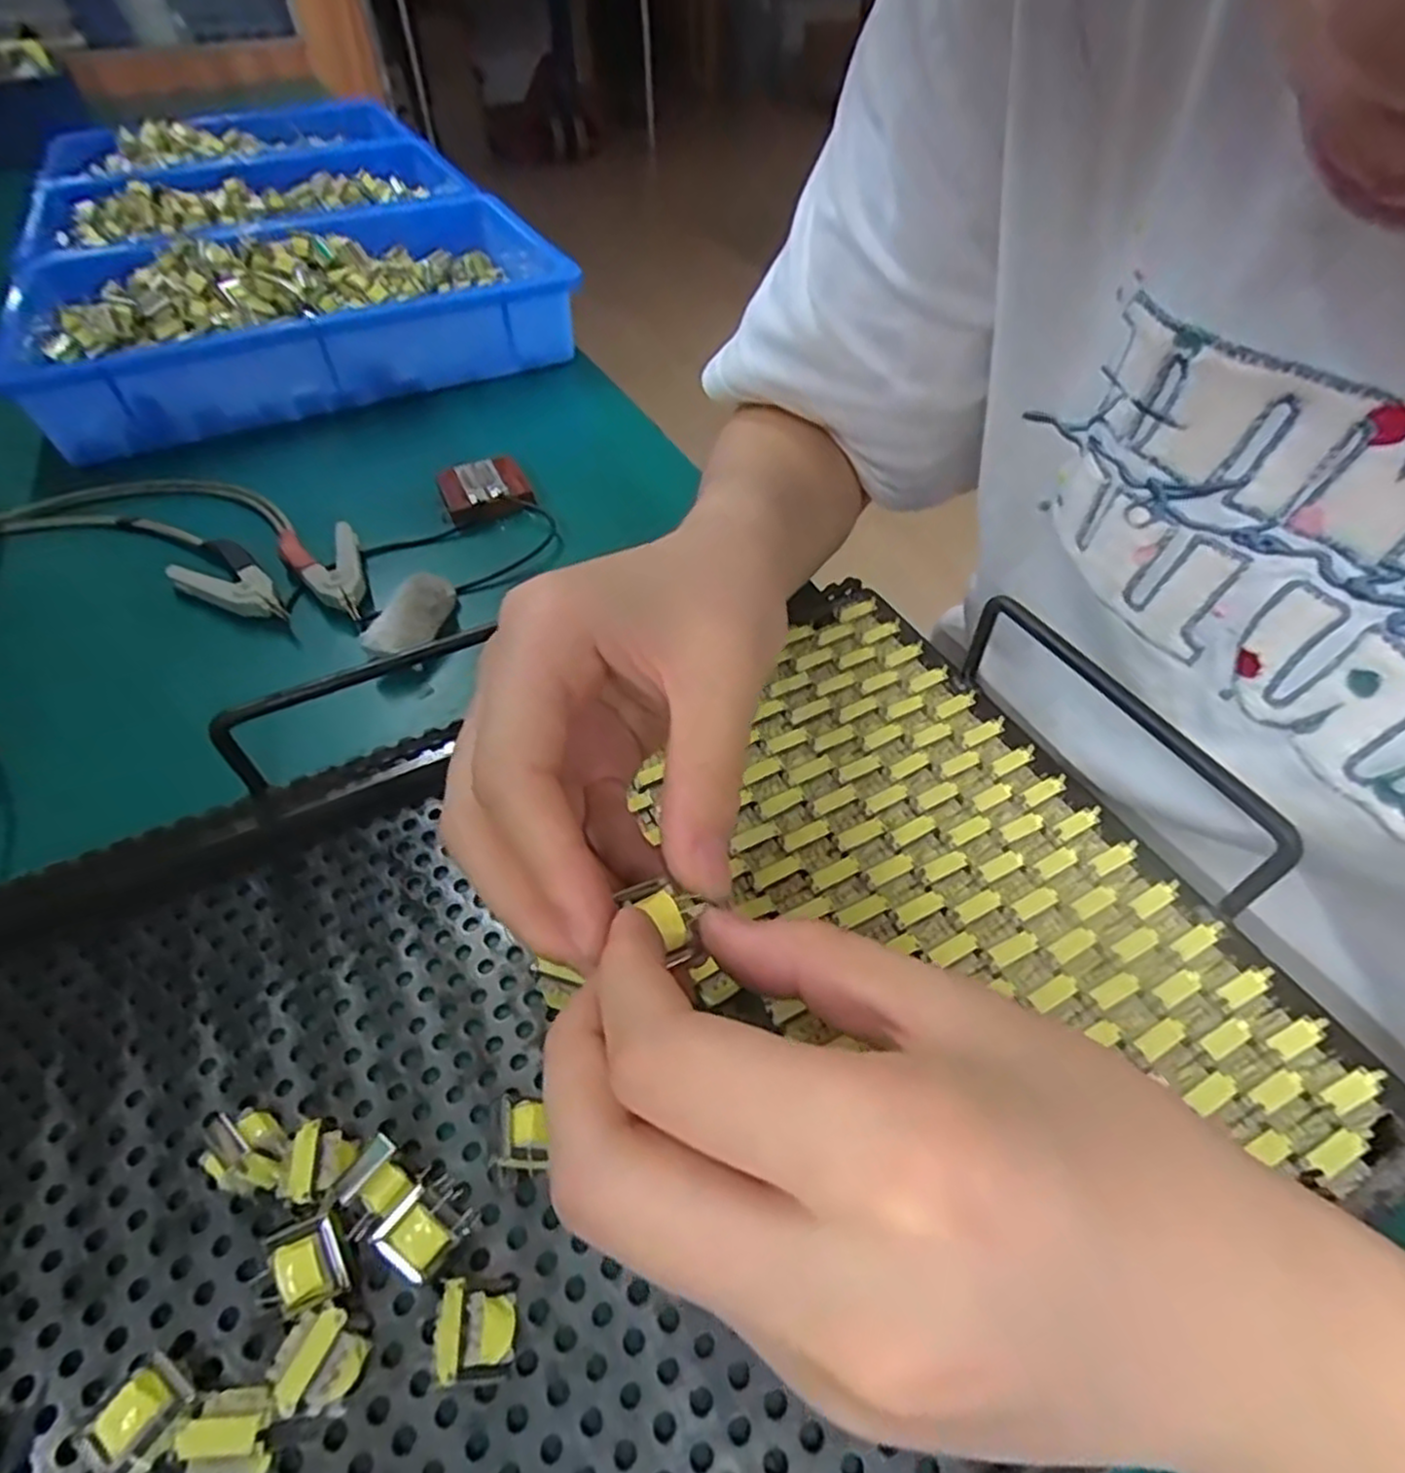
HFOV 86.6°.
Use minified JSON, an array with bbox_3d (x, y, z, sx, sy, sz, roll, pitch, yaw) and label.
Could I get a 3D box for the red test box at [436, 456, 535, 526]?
[{"bbox_3d":[-0.129,-0.146,0.441,0.050,0.016,0.048,-17,51,-13],"label":"red test box"}]

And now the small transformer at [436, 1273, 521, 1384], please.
[{"bbox_3d":[-0.054,0.144,0.182,0.016,0.017,0.020,-7,49,-5],"label":"small transformer"}]

